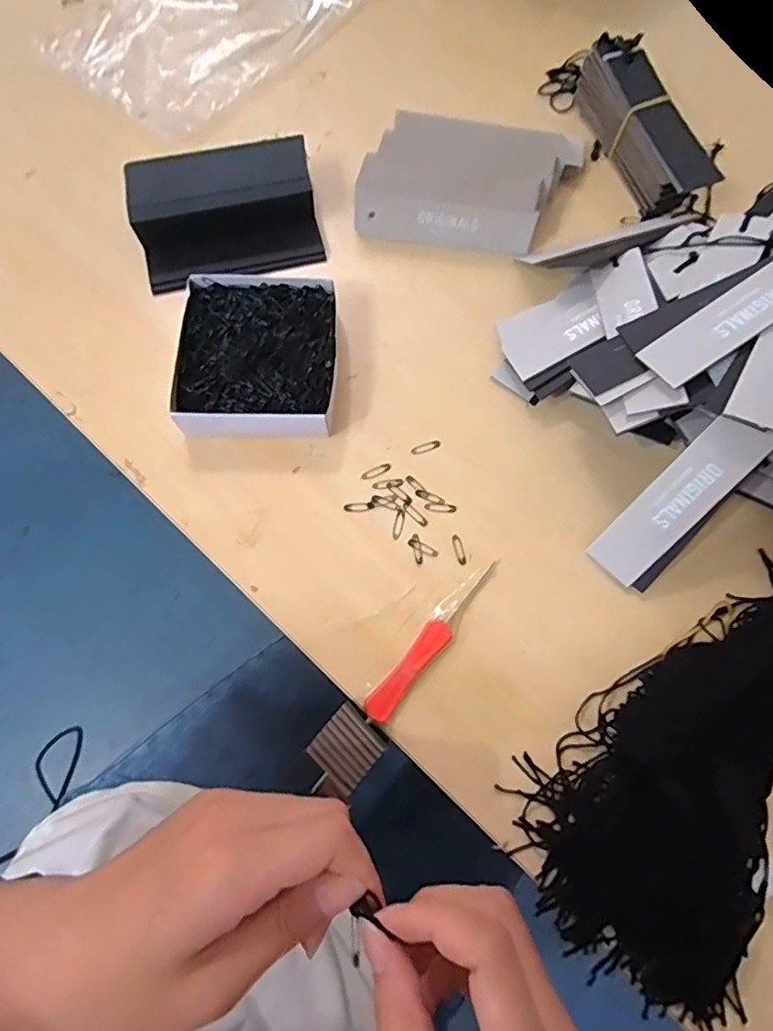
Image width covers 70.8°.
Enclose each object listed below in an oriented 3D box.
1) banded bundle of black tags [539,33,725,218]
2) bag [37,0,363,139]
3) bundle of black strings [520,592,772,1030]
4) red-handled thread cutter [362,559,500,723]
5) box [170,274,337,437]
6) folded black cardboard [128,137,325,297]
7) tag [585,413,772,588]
[{"bbox_3d":[0.188,-0.303,0.415,0.051,0.047,0.174,-24,75,-9],"label":"banded bundle of black tags"},{"bbox_3d":[-0.113,-0.487,0.476,0.170,0.034,0.380,37,75,9],"label":"bag"},{"bbox_3d":[0.181,0.121,0.279,0.126,0.043,0.248,39,75,10],"label":"bundle of black strings"},{"bbox_3d":[0.027,0.069,0.313,0.017,0.007,0.111,37,75,9],"label":"red-handled thread cutter"},{"bbox_3d":[-0.082,-0.101,0.353,0.096,0.029,0.113,1,73,-2],"label":"box"},{"bbox_3d":[-0.114,-0.215,0.386,0.124,0.013,0.090,-13,98,-6],"label":"folded black cardboard"},{"bbox_3d":[0.165,-0.008,0.309,0.033,0.004,0.109,45,108,19],"label":"tag"}]

